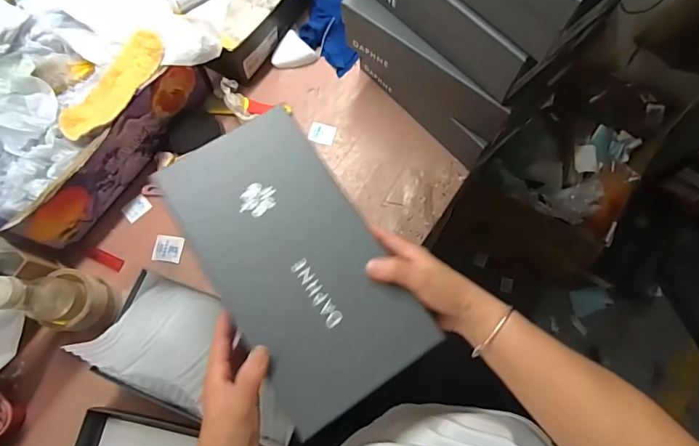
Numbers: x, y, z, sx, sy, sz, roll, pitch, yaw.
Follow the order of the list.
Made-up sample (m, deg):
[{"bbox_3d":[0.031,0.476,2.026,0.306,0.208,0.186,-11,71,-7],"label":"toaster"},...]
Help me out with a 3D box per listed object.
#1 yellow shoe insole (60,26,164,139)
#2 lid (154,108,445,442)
[{"bbox_3d":[-0.357,-0.212,0.663,0.066,0.025,0.203,35,77,11],"label":"yellow shoe insole"},{"bbox_3d":[-0.055,0.035,0.433,0.155,0.047,0.288,-33,75,-8],"label":"lid"}]

